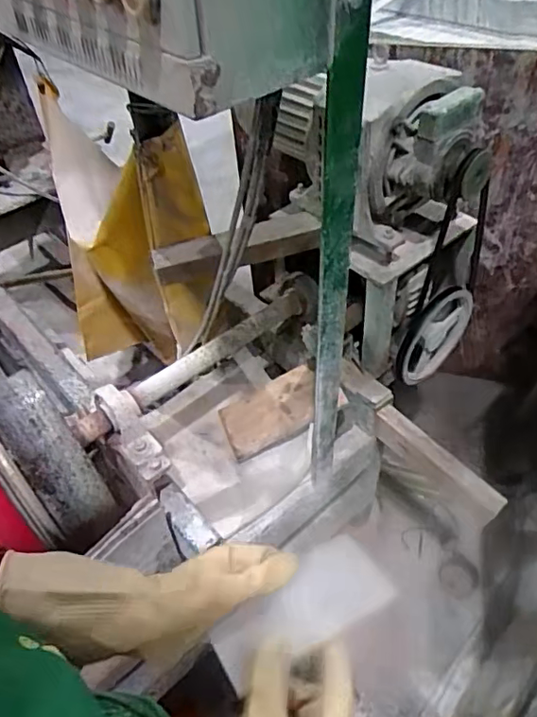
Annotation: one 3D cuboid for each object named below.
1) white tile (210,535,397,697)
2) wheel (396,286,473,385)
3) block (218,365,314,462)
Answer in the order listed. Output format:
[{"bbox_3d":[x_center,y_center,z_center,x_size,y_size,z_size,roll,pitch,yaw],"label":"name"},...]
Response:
[{"bbox_3d":[0.027,0.198,0.444,0.149,0.013,0.070,-20,46,-27],"label":"white tile"},{"bbox_3d":[0.325,-0.048,1.071,0.190,0.195,0.032,-31,50,-23],"label":"wheel"},{"bbox_3d":[0.009,0.107,1.105,0.206,0.014,0.122,-28,61,3],"label":"block"}]

